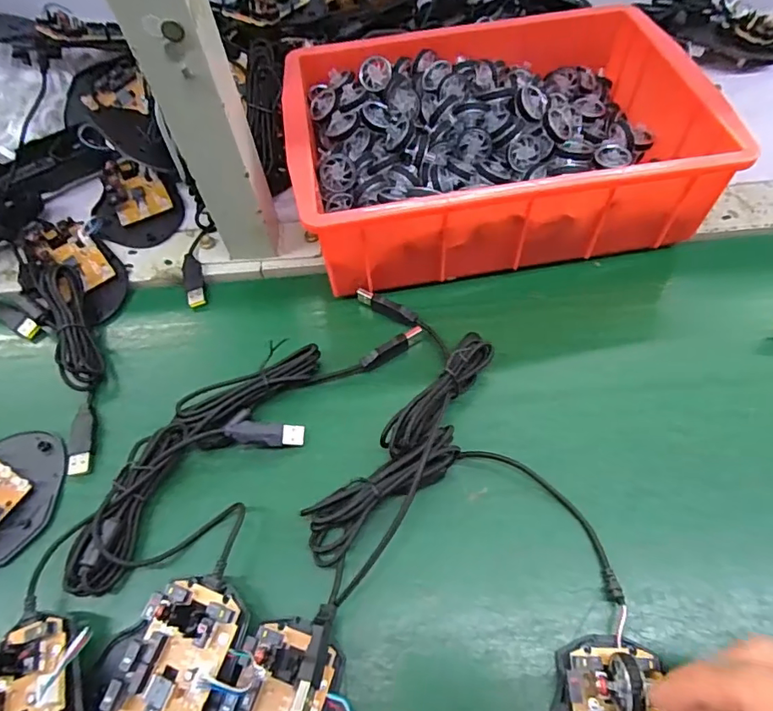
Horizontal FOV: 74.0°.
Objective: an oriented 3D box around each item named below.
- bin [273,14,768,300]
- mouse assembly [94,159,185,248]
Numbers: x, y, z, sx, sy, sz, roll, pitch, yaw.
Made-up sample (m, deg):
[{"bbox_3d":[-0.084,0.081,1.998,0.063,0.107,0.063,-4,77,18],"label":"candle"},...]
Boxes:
[{"bbox_3d":[0.076,-0.167,0.399,0.281,0.086,0.201,-10,60,-2],"label":"bin"},{"bbox_3d":[-0.214,-0.133,0.438,0.070,0.016,0.094,-28,62,-12],"label":"mouse assembly"}]

